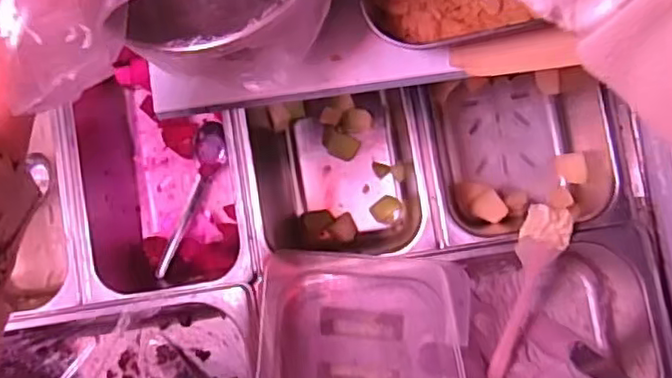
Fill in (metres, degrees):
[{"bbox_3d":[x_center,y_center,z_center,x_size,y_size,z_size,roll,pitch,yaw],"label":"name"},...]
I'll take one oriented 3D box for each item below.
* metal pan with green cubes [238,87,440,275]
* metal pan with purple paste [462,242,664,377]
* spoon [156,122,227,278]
[{"bbox_3d":[0.016,-0.013,0.621,0.153,0.110,0.166,-9,84,4],"label":"metal pan with green cubes"},{"bbox_3d":[0.189,0.139,0.583,0.166,0.111,0.158,-14,84,4],"label":"metal pan with purple paste"},{"bbox_3d":[-0.144,0.011,0.655,0.028,0.027,0.160,15,86,6],"label":"spoon"}]

